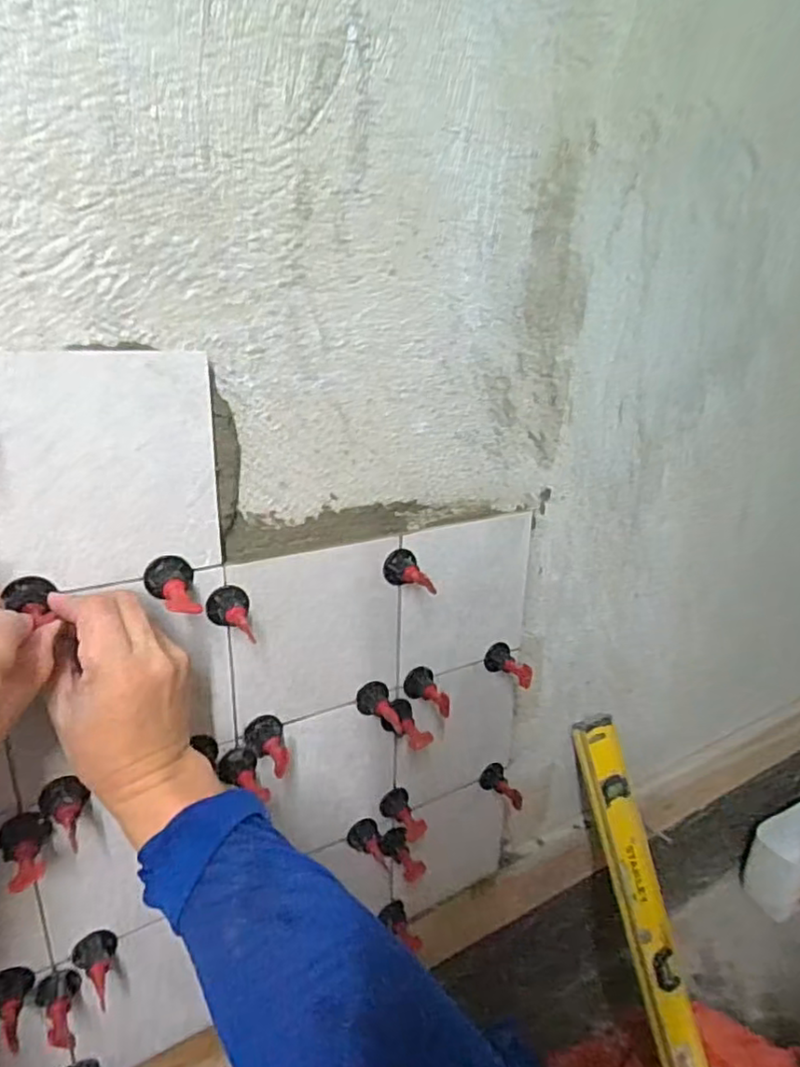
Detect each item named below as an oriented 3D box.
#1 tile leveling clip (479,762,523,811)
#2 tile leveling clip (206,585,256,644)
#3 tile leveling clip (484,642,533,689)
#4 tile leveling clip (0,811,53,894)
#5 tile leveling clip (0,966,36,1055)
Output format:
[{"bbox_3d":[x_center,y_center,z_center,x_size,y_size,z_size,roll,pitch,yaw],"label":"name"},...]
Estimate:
[{"bbox_3d":[0.116,0.269,0.677,0.040,0.026,0.046,-16,26,-42],"label":"tile leveling clip"},{"bbox_3d":[-0.120,0.059,0.444,0.030,0.025,0.054,-4,20,-16],"label":"tile leveling clip"},{"bbox_3d":[0.105,0.131,0.619,0.031,0.026,0.051,-2,20,-13],"label":"tile leveling clip"},{"bbox_3d":[-0.248,0.211,0.419,0.030,0.024,0.050,-10,23,-32],"label":"tile leveling clip"},{"bbox_3d":[-0.275,0.337,0.448,0.029,0.026,0.049,-13,24,-36],"label":"tile leveling clip"}]

